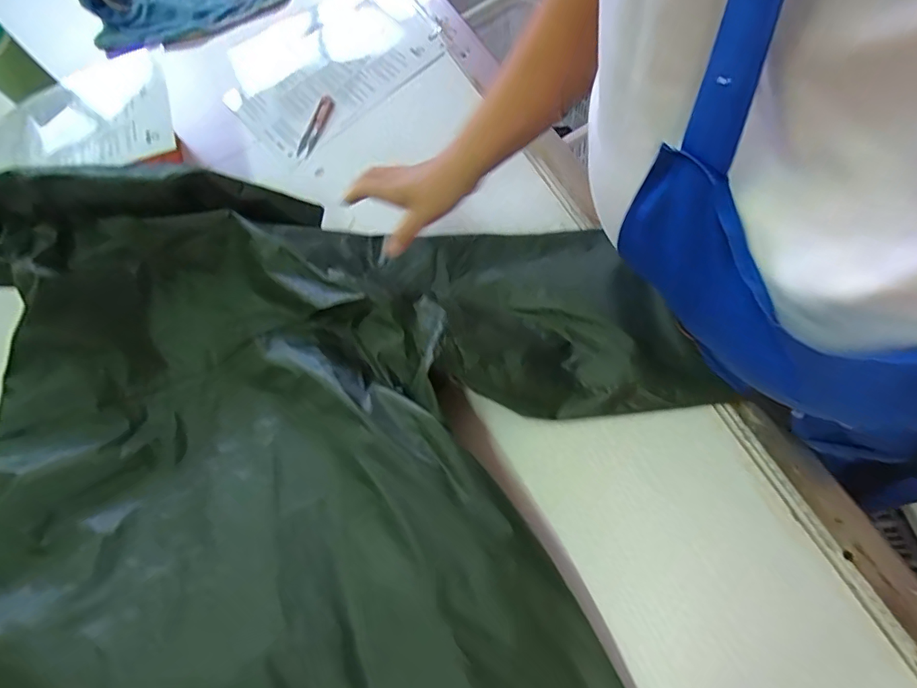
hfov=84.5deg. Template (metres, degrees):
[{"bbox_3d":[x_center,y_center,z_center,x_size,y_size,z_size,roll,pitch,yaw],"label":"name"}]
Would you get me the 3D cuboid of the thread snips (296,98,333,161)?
[{"bbox_3d":[-0.216,-0.323,0.756,0.030,0.011,0.119,11,69,16],"label":"thread snips"}]

